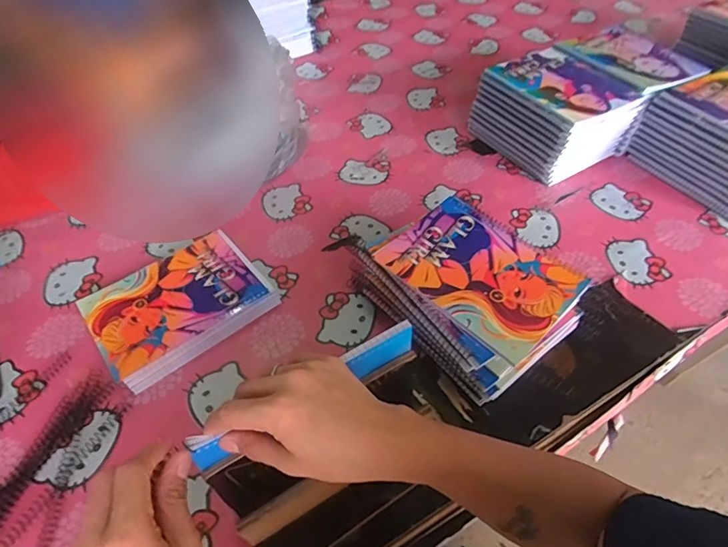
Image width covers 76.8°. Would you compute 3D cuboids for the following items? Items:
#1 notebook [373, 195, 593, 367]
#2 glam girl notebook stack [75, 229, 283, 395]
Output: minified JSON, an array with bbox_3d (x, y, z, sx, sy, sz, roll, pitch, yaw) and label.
[{"bbox_3d":[0.130,-0.006,0.516,0.144,0.011,0.193,-36,59,-28],"label":"notebook"},{"bbox_3d":[-0.233,0.038,0.583,0.200,0.028,0.156,-33,57,-24],"label":"glam girl notebook stack"}]

